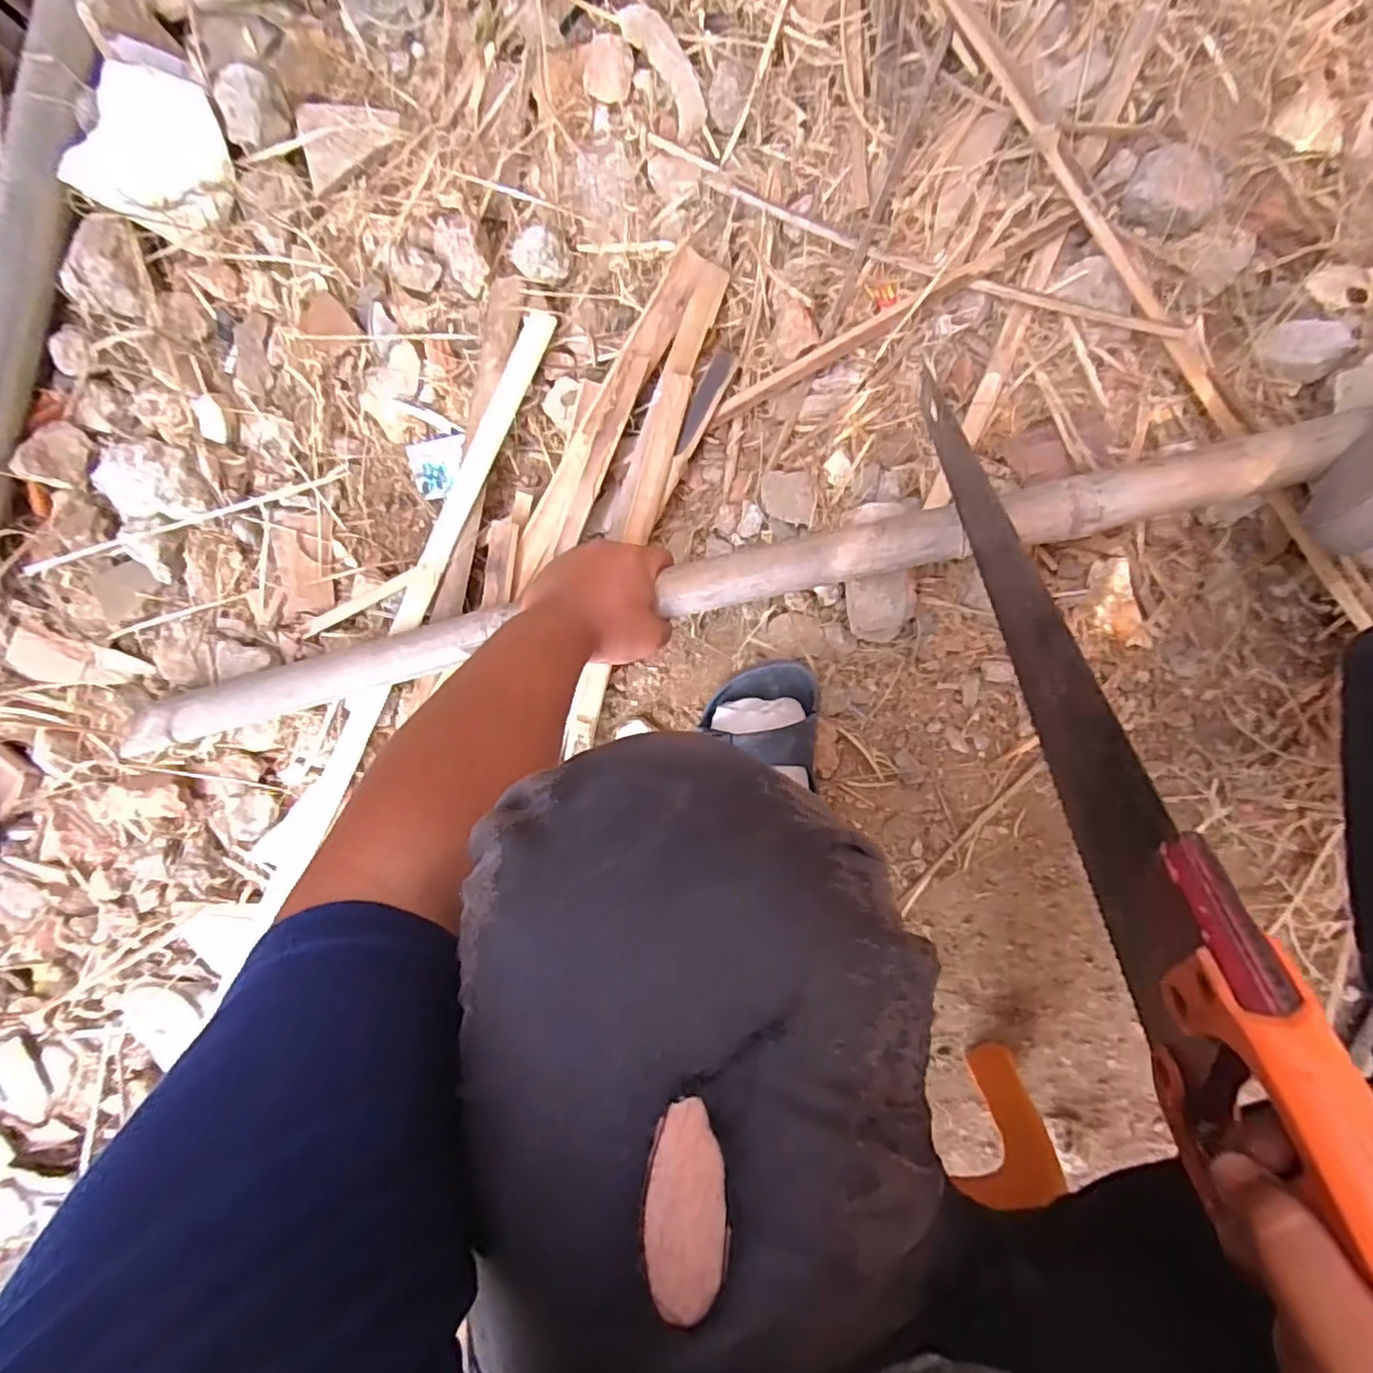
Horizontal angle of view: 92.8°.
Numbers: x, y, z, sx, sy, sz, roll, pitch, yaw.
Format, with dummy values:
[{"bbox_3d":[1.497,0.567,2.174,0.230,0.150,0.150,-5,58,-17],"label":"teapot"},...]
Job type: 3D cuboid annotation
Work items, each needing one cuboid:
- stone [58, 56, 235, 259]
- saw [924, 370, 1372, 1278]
[{"bbox_3d":[-0.425,-0.428,0.525,0.109,0.050,0.115,28,101,0],"label":"stone"},{"bbox_3d":[0.212,0.020,0.355,0.037,0.107,0.453,-7,54,4],"label":"saw"}]

